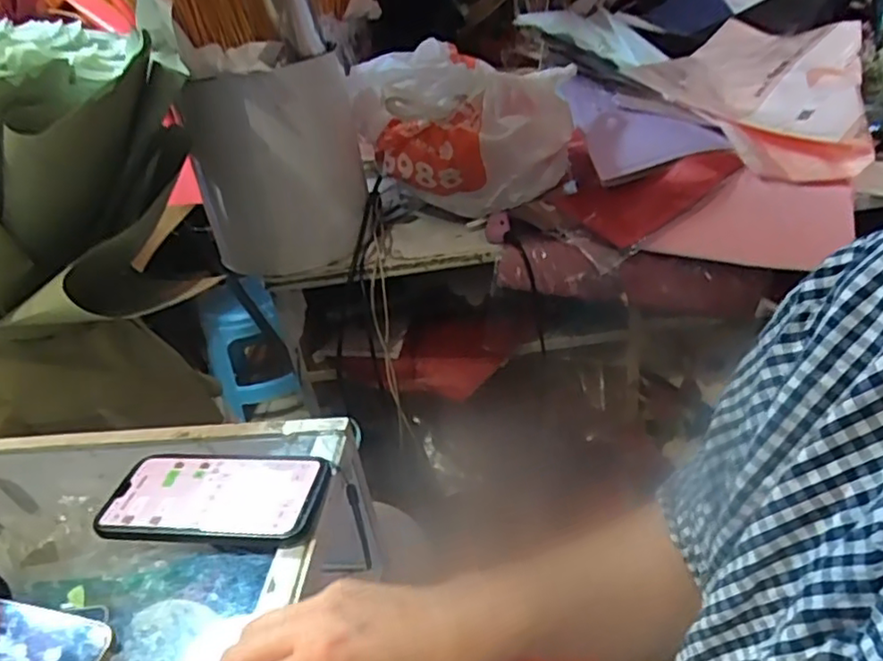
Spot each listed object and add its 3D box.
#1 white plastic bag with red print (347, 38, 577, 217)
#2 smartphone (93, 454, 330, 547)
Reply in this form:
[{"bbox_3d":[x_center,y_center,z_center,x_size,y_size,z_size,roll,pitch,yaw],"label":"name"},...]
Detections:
[{"bbox_3d":[0.031,-0.275,0.870,0.262,0.196,0.196,-13,32,-11],"label":"white plastic bag with red print"},{"bbox_3d":[-0.163,0.120,0.458,0.157,0.015,0.077,0,32,10],"label":"smartphone"}]

